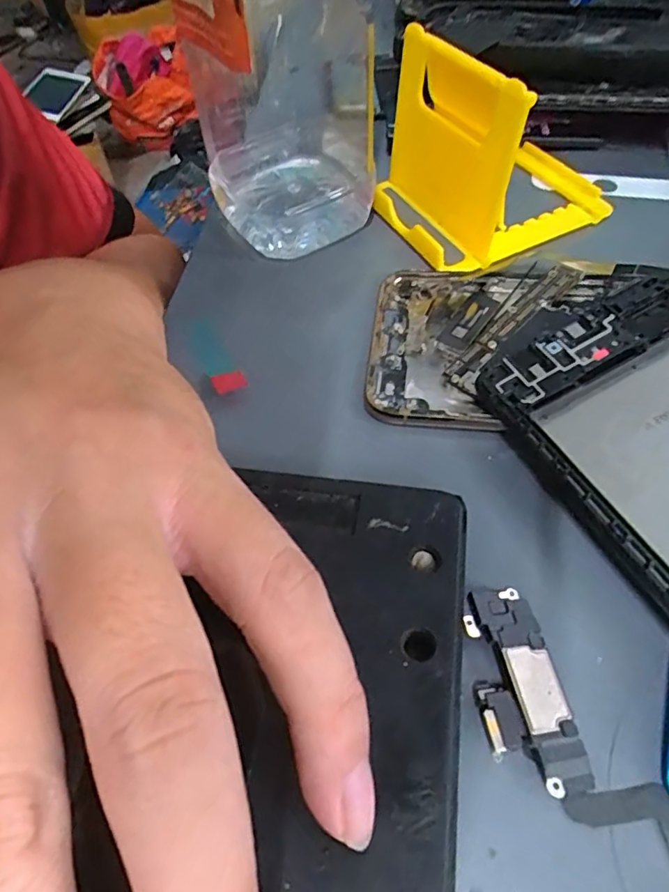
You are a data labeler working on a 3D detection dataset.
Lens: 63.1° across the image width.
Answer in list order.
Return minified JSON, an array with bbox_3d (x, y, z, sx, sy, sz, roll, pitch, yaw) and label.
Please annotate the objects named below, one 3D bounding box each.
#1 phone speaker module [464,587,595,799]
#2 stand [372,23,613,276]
[{"bbox_3d":[0.041,0.055,0.125,0.020,0.008,0.043,-11,54,-3],"label":"phone speaker module"},{"bbox_3d":[0.060,-0.121,0.210,0.081,0.058,0.075,-23,57,-13],"label":"stand"}]

